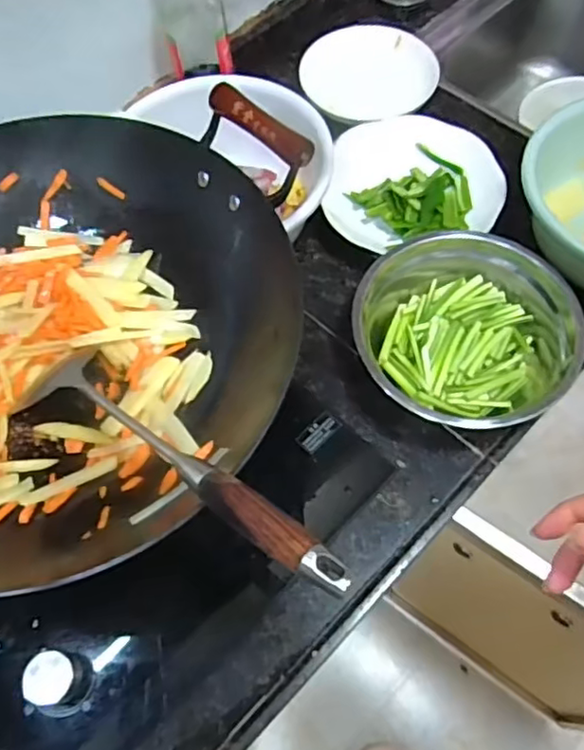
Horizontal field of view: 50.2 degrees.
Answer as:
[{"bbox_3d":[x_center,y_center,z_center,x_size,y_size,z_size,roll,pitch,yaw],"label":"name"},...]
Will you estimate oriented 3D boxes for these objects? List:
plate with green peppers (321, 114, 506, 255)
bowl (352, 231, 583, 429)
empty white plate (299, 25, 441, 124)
[{"bbox_3d":[0.137,-0.229,0.725,0.196,0.036,0.170,-10,63,-2],"label":"plate with green peppers"},{"bbox_3d":[0.165,-0.046,0.617,0.205,0.077,0.183,-2,63,2],"label":"bowl"},{"bbox_3d":[0.097,-0.396,0.813,0.167,0.021,0.171,-1,63,2],"label":"empty white plate"}]

